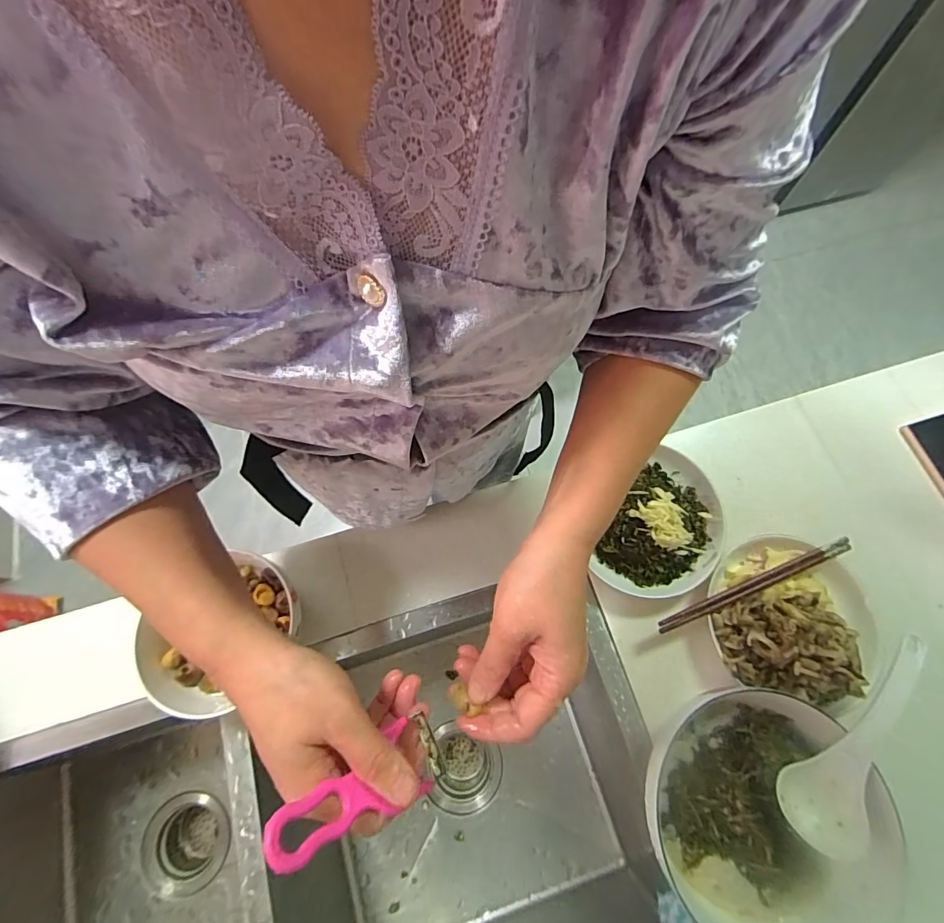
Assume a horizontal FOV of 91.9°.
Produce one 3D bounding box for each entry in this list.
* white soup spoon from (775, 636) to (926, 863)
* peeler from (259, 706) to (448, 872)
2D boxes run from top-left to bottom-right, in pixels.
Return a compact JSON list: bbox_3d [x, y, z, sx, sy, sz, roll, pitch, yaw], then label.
[{"bbox_3d":[0.331,0.236,0.392,0.065,0.031,0.192,32,89,9],"label":"white soup spoon"},{"bbox_3d":[-0.059,0.177,0.247,0.106,0.009,0.038,-3,64,-48],"label":"peeler"}]

